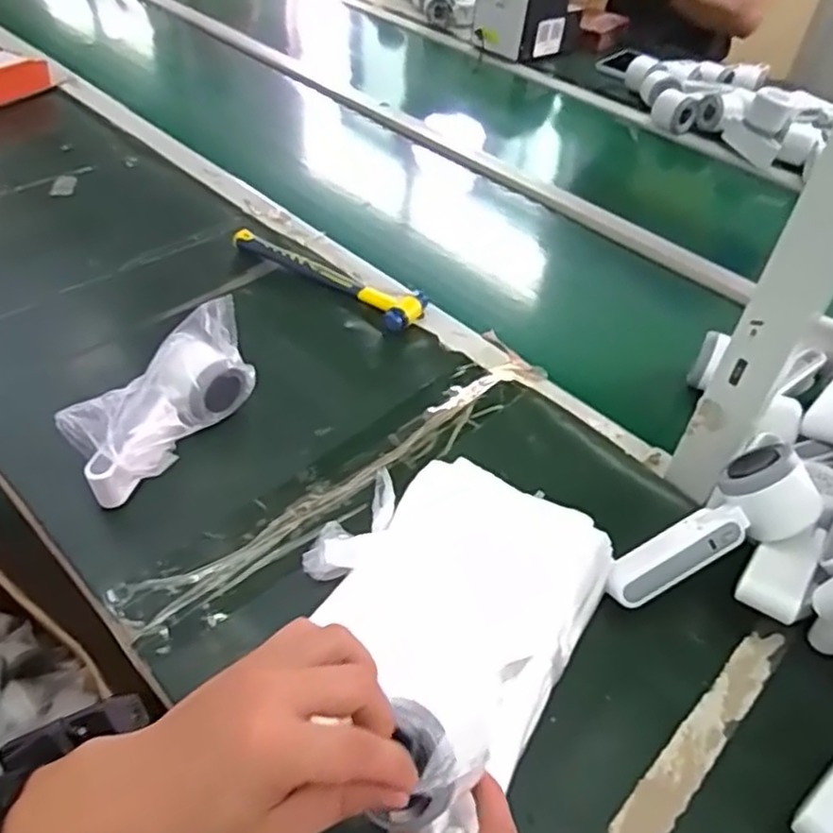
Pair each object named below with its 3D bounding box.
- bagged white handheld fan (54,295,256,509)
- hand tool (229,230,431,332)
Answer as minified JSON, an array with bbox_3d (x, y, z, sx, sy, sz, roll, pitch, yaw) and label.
[{"bbox_3d":[-0.206,-0.012,0.595,0.061,0.097,0.180,28,50,22],"label":"bagged white handheld fan"},{"bbox_3d":[-0.100,-0.159,0.797,0.246,0.020,0.053,28,50,22],"label":"hand tool"}]

